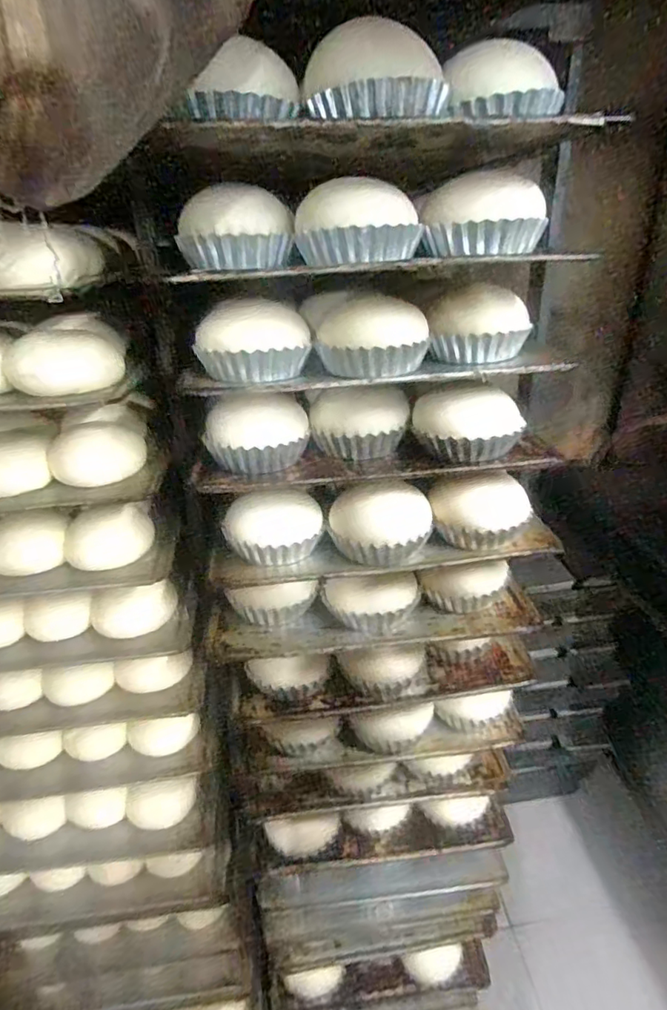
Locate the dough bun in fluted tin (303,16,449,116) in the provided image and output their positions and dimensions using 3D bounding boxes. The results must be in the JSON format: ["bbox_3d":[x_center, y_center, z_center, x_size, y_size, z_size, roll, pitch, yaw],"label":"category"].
[{"bbox_3d":[0.027,-0.284,0.353,0.093,0.061,0.078,-2,27,2],"label":"dough bun in fluted tin"}]

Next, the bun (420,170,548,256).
[{"bbox_3d":[0.117,-0.225,0.423,0.090,0.053,0.069,7,28,19],"label":"bun"}]

